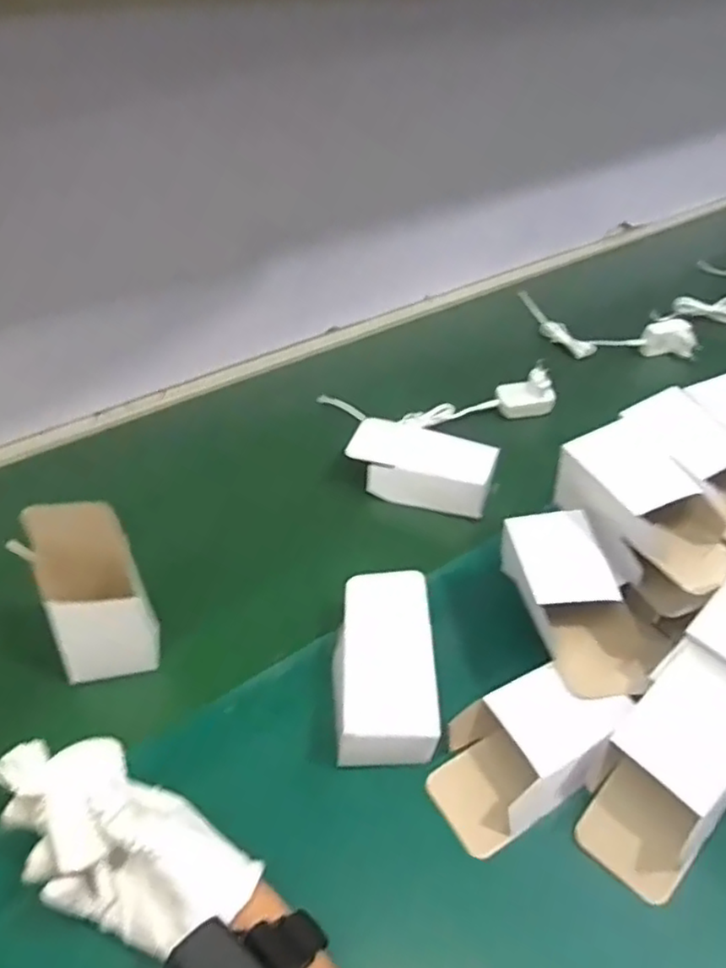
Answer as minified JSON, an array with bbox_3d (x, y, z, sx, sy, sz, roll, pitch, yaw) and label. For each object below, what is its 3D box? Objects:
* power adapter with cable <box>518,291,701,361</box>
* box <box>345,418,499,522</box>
[{"bbox_3d":[0.325,-0.209,0.907,0.246,0.030,0.098,19,44,20],"label":"power adapter with cable"},{"bbox_3d":[0.060,-0.021,0.683,0.144,0.037,0.083,12,42,13],"label":"box"}]

